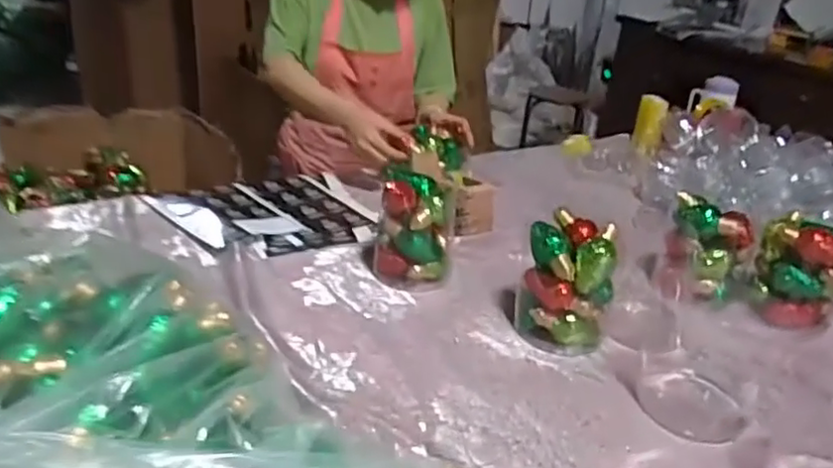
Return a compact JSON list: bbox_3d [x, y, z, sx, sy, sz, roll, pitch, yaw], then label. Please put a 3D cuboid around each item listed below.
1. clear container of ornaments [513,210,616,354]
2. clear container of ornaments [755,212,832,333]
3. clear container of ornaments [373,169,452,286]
[{"bbox_3d":[0.202,0.065,0.883,0.110,0.159,0.106,9,27,8],"label":"clear container of ornaments"},{"bbox_3d":[0.563,0.058,0.959,0.119,0.145,0.099,19,30,25],"label":"clear container of ornaments"},{"bbox_3d":[-0.002,-0.008,0.995,0.099,0.159,0.090,24,32,33],"label":"clear container of ornaments"}]

